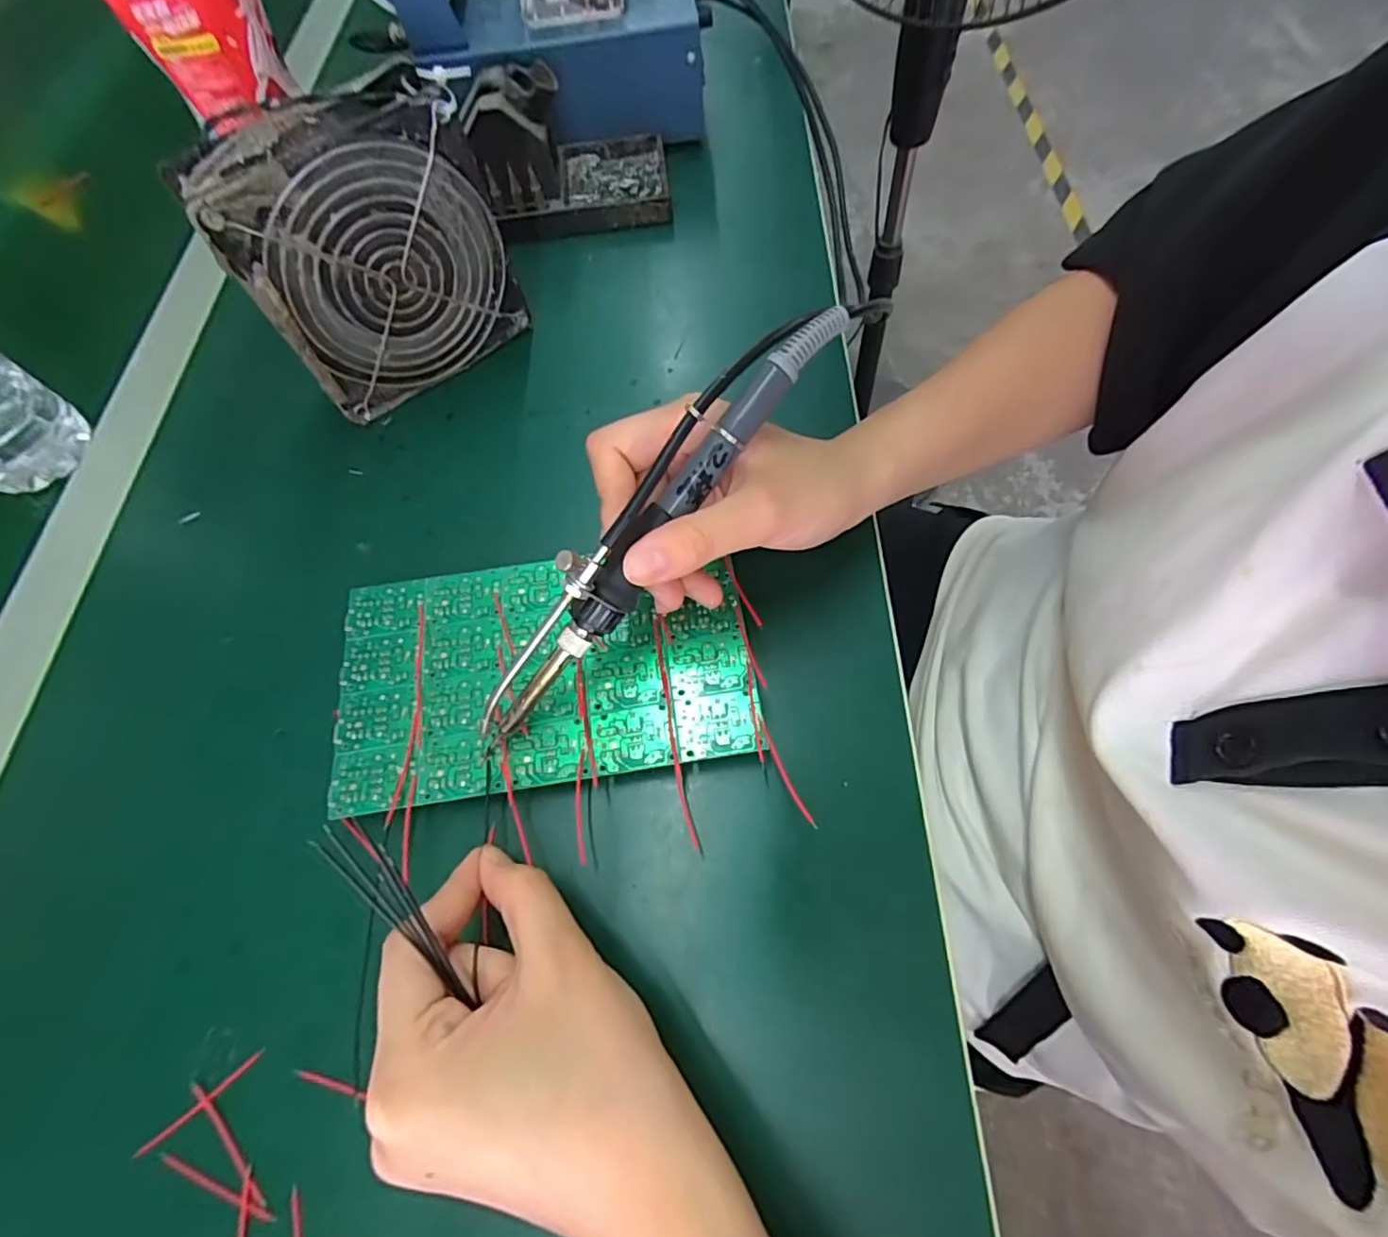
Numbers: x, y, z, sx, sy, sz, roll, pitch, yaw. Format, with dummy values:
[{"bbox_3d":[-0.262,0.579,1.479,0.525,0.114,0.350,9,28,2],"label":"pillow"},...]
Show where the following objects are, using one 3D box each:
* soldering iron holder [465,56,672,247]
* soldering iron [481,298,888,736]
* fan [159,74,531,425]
[{"bbox_3d":[-0.080,-0.297,0.388,0.123,0.072,0.076,-8,64,-1],"label":"soldering iron holder"},{"bbox_3d":[-0.014,-0.040,0.219,0.024,0.036,0.210,41,95,19],"label":"soldering iron"},{"bbox_3d":[-0.158,-0.178,0.308,0.118,0.122,0.039,-37,68,-14],"label":"fan"}]

